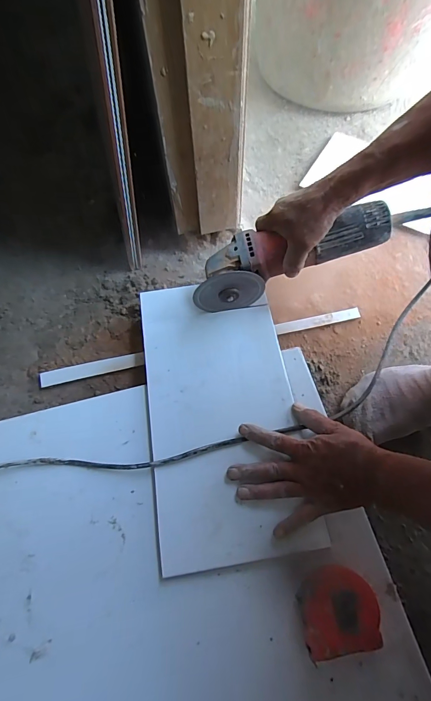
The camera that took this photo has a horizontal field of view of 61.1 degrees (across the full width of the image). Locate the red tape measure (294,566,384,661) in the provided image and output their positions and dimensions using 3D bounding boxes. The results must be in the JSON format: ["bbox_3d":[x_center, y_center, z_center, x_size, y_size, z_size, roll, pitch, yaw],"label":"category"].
[{"bbox_3d":[0.123,0.262,0.372,0.073,0.040,0.070,-7,66,-1],"label":"red tape measure"}]

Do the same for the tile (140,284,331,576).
[{"bbox_3d":[0.006,0.067,0.476,0.185,0.011,0.362,-9,66,-3],"label":"tile"}]

